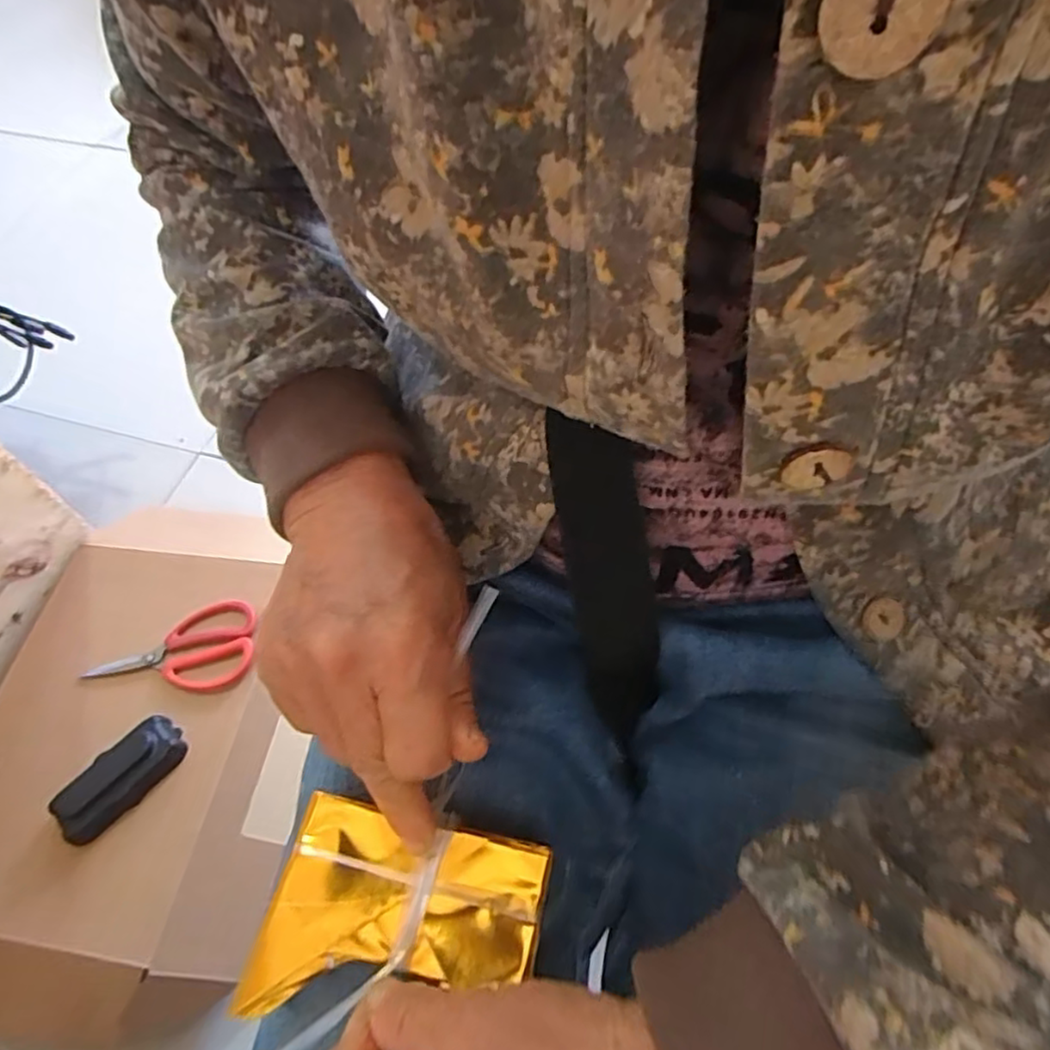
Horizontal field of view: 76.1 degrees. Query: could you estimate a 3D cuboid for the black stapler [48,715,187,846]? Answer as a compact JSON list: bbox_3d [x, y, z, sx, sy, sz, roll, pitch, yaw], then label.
[{"bbox_3d":[-0.342,0.211,0.562,0.057,0.025,0.106,39,69,24],"label":"black stapler"}]

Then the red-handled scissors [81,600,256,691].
[{"bbox_3d":[-0.332,0.113,0.629,0.156,0.012,0.084,-2,58,3],"label":"red-handled scissors"}]

